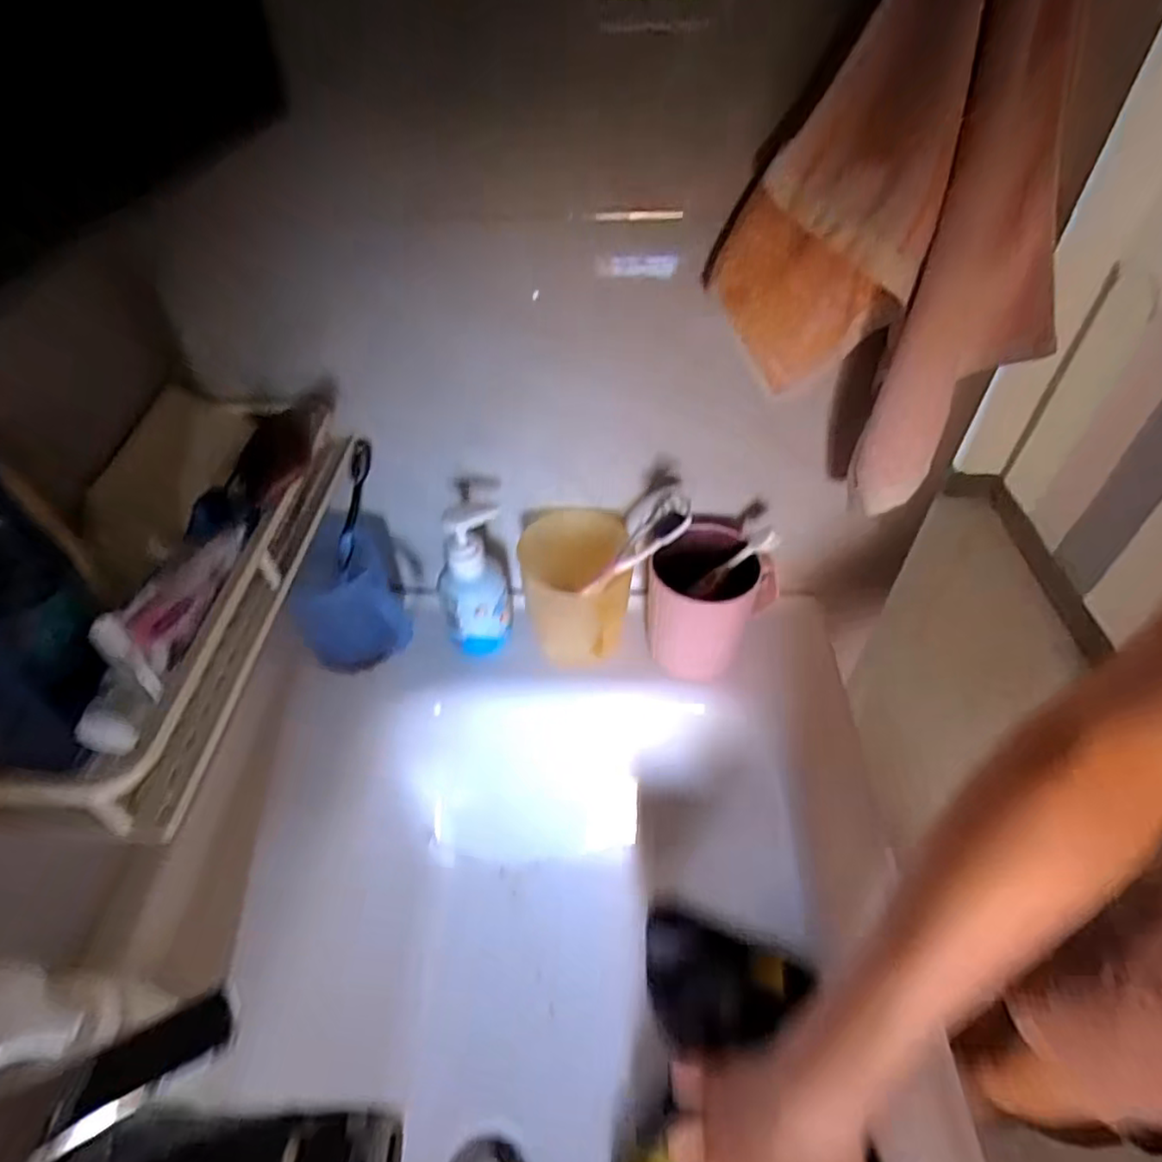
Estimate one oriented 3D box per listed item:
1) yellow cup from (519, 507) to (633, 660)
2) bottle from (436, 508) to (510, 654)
[{"bbox_3d":[-0.004,0.013,0.523,0.085,0.089,0.107,-3,46,-3],"label":"yellow cup"},{"bbox_3d":[-0.083,0.004,0.522,0.052,0.145,0.047,-1,46,0],"label":"bottle"}]

